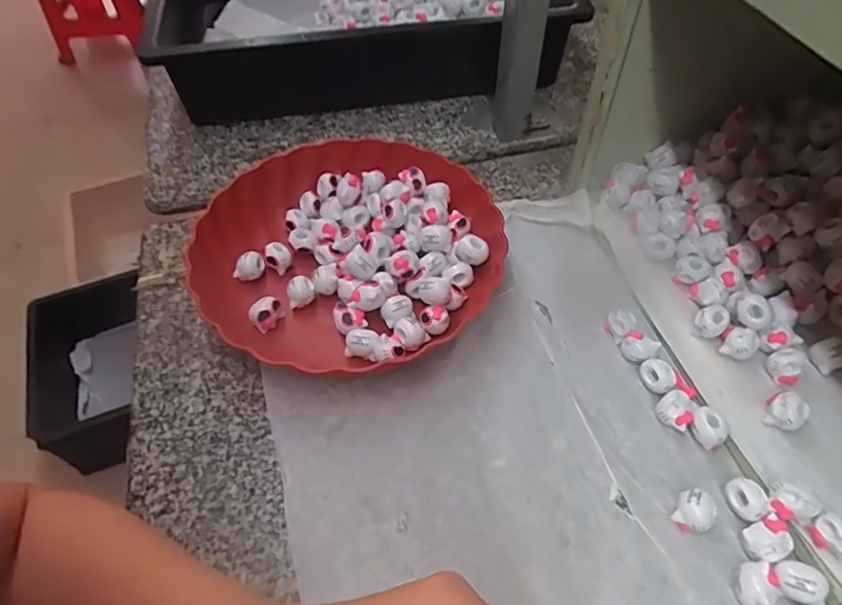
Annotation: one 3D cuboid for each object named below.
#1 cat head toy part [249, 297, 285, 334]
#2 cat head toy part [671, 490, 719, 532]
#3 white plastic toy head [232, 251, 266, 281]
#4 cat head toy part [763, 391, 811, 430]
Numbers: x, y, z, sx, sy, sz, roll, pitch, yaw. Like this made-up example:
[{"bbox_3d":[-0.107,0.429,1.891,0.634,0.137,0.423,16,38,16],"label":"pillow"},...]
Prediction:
[{"bbox_3d":[-0.122,0.008,0.427,0.018,0.019,0.024,31,59,23],"label":"cat head toy part"},{"bbox_3d":[0.170,0.130,0.335,0.025,0.017,0.024,-1,53,1],"label":"cat head toy part"},{"bbox_3d":[-0.145,-0.029,0.455,0.026,0.017,0.015,-36,60,-23],"label":"white plastic toy head"},{"bbox_3d":[0.239,0.073,0.354,0.019,0.020,0.021,27,58,20],"label":"cat head toy part"}]

